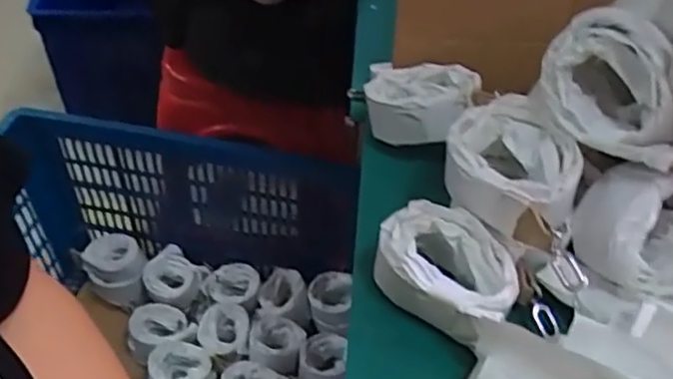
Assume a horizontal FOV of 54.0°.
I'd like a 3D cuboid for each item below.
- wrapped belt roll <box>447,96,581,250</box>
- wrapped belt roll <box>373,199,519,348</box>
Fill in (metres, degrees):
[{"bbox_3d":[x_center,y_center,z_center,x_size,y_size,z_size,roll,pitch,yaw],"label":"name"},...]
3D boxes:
[{"bbox_3d":[0.136,-0.013,0.508,0.091,0.056,0.108,-34,57,-31],"label":"wrapped belt roll"},{"bbox_3d":[0.083,0.058,0.487,0.101,0.046,0.075,28,51,22],"label":"wrapped belt roll"}]

